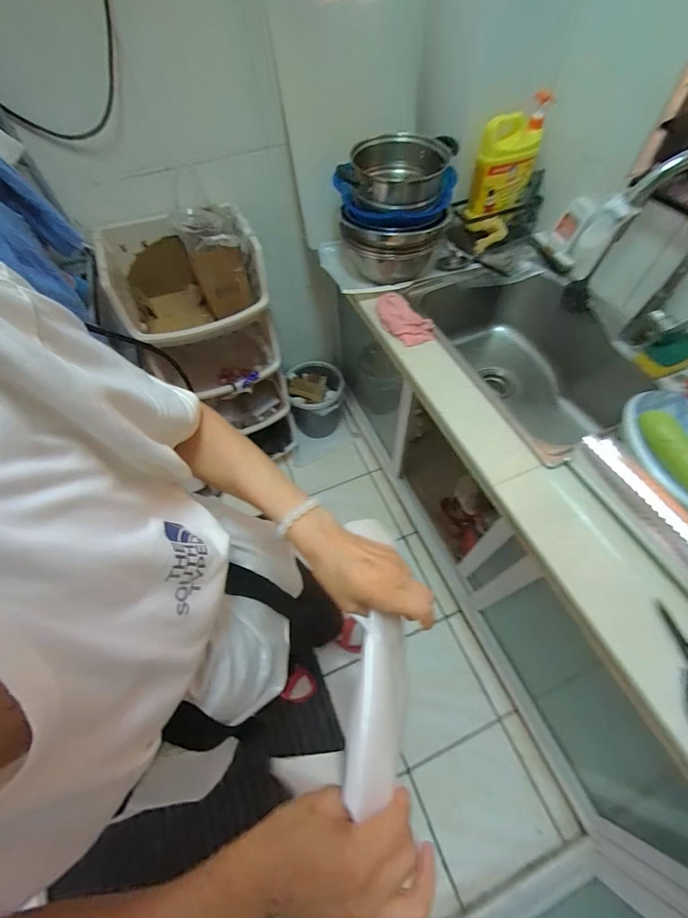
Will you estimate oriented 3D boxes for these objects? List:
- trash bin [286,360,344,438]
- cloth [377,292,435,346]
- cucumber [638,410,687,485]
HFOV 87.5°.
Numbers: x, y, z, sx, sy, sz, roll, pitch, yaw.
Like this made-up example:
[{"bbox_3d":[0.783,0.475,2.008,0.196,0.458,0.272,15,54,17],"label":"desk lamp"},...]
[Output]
[{"bbox_3d":[-0.118,-0.236,1.550,0.237,0.252,0.228,-4,59,0],"label":"trash bin"},{"bbox_3d":[0.136,-0.328,0.844,0.091,0.042,0.171,-35,64,-18],"label":"cloth"},{"bbox_3d":[0.556,0.007,0.577,0.039,0.034,0.198,-15,60,-7],"label":"cucumber"}]

